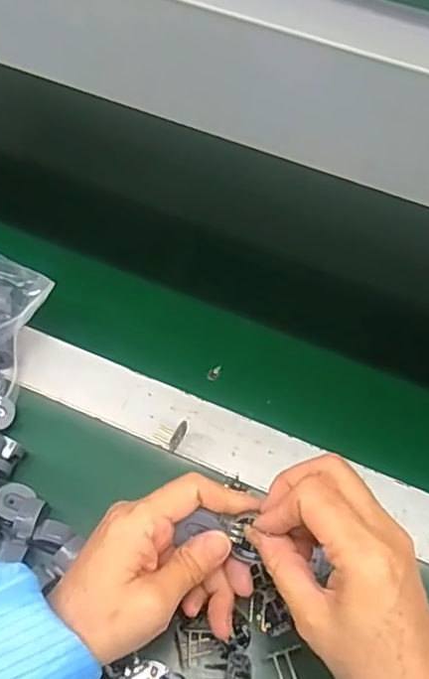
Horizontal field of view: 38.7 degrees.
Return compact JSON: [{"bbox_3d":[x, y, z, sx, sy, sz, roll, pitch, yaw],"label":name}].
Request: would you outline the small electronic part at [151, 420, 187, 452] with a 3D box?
[{"bbox_3d":[-0.034,0.069,0.456,0.022,0.019,0.021,25,59,12],"label":"small electronic part"}]

